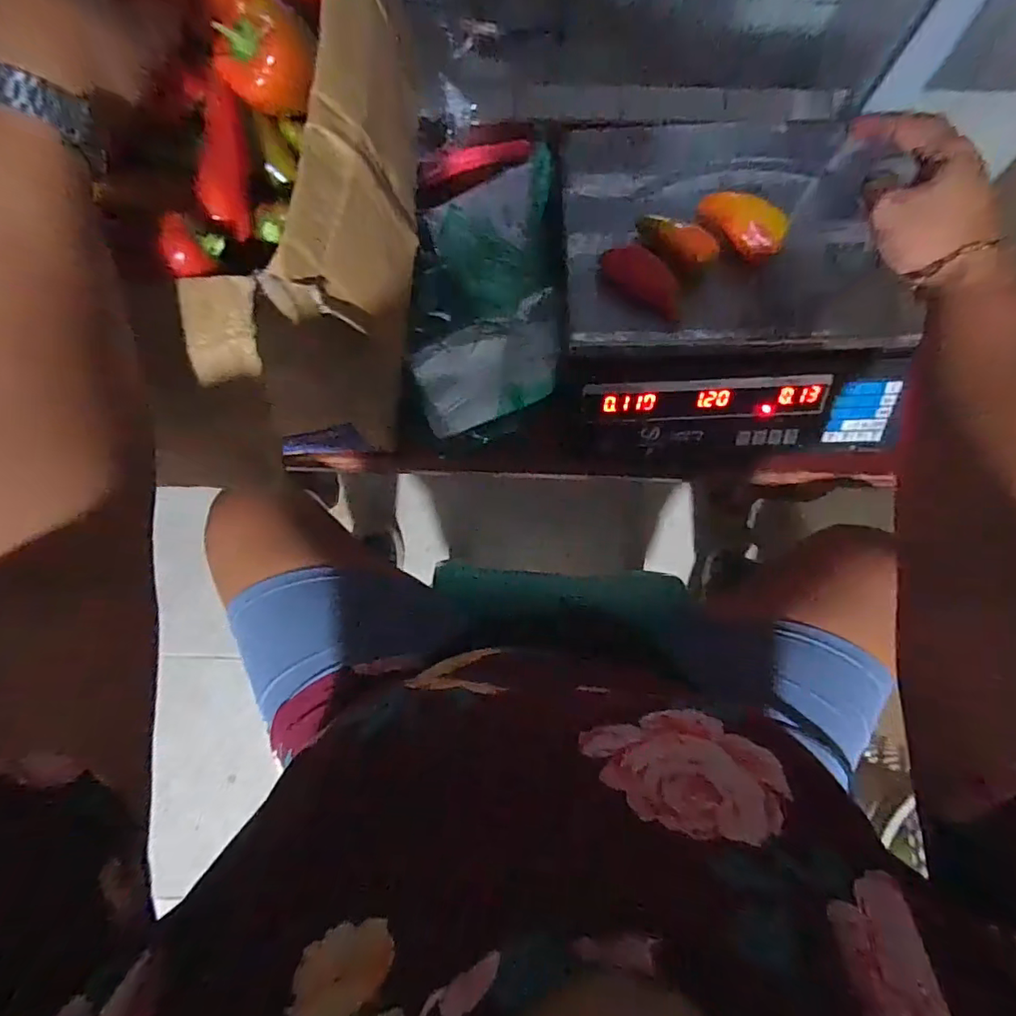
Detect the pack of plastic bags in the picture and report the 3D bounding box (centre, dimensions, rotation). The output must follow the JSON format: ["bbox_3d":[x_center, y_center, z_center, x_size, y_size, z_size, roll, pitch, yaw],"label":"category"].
[{"bbox_3d":[-0.026,-0.258,0.593,0.153,0.047,0.332,-2,82,1],"label":"pack of plastic bags"}]

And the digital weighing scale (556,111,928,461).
[{"bbox_3d":[0.214,-0.214,0.520,0.329,0.114,0.315,-3,82,1],"label":"digital weighing scale"}]

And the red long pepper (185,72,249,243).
[{"bbox_3d":[-0.165,-0.201,0.305,0.019,0.024,0.079,-1,97,1],"label":"red long pepper"}]

